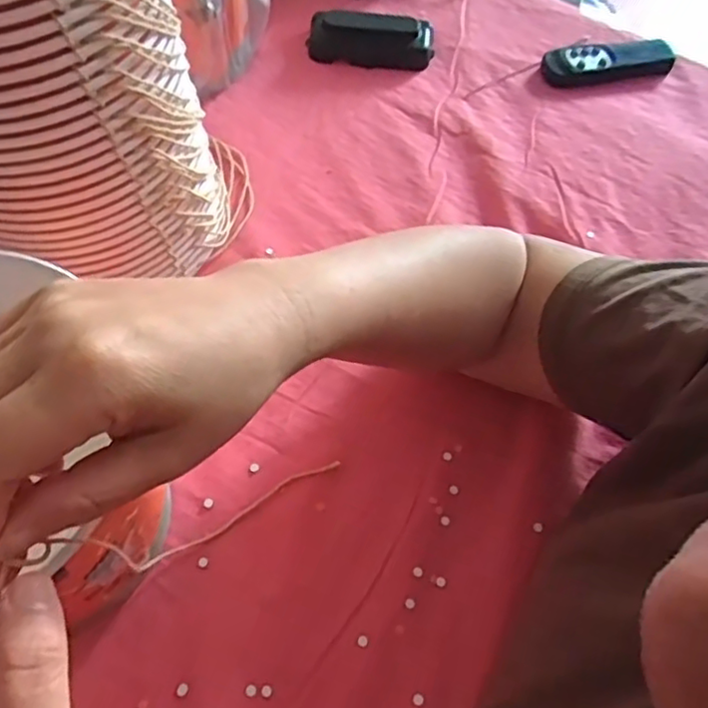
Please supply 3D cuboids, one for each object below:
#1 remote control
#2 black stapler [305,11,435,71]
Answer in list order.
[{"bbox_3d":[0.221,-0.253,0.568,0.112,0.014,0.035,-6,60,-5],"label":"remote control"},{"bbox_3d":[0.015,-0.272,0.566,0.105,0.028,0.035,3,60,0],"label":"black stapler"}]

